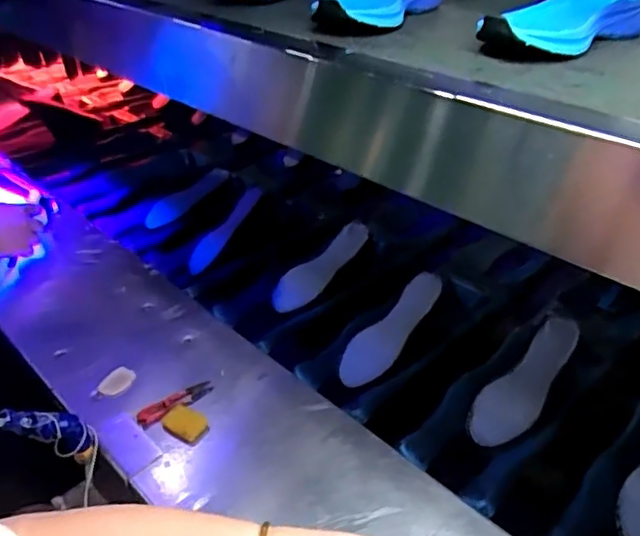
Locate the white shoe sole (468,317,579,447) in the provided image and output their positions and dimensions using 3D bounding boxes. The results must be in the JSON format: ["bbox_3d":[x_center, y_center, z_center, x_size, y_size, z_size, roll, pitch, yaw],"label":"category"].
[{"bbox_3d":[0.279,0.149,0.783,0.068,0.019,0.213,30,65,38],"label":"white shoe sole"}]

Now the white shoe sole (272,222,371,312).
[{"bbox_3d":[0.004,0.000,1.017,0.215,0.032,0.076,-42,48,-20],"label":"white shoe sole"}]

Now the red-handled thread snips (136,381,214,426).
[{"bbox_3d":[-0.183,0.171,0.745,0.098,0.006,0.025,-25,43,-30],"label":"red-handled thread snips"}]

